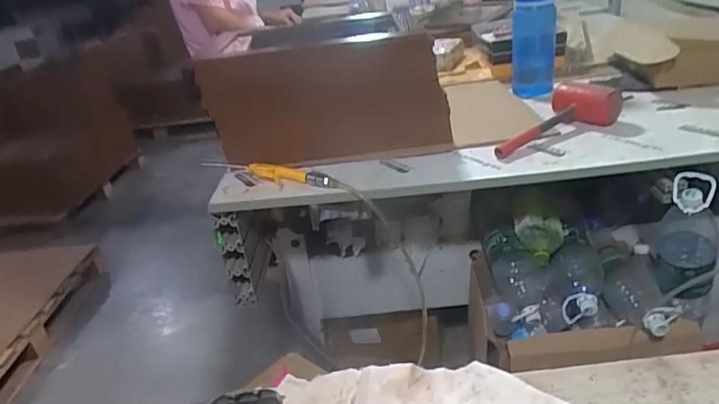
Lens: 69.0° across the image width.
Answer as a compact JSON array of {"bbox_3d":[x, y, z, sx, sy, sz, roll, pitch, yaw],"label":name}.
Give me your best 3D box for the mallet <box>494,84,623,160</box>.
[{"bbox_3d":[0.389,-0.160,1.071,0.284,0.074,0.103,-25,30,-6],"label":"mallet"}]

